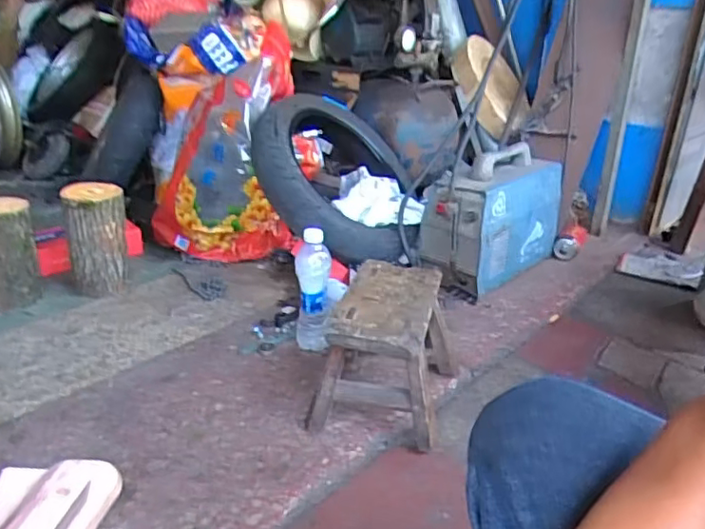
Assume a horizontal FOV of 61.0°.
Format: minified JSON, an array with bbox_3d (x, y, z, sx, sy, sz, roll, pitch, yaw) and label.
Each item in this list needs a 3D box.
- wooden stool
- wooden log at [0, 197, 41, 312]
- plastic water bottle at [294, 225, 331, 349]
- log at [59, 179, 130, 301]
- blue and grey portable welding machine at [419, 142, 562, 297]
[{"bbox_3d":[0.058,0.132,0.935,0.184,0.190,0.259,10,25,15],"label":"wooden stool"},{"bbox_3d":[-0.700,-0.017,1.204,0.114,0.207,0.101,-11,28,-28],"label":"wooden log"},{"bbox_3d":[-0.072,0.047,1.085,0.065,0.222,0.076,1,24,-4],"label":"plastic water bottle"},{"bbox_3d":[-0.540,-0.050,1.270,0.117,0.221,0.096,-6,26,-19],"label":"log"},{"bbox_3d":[0.342,-0.119,1.416,0.167,0.265,0.401,24,32,39],"label":"blue and grey portable welding machine"}]

